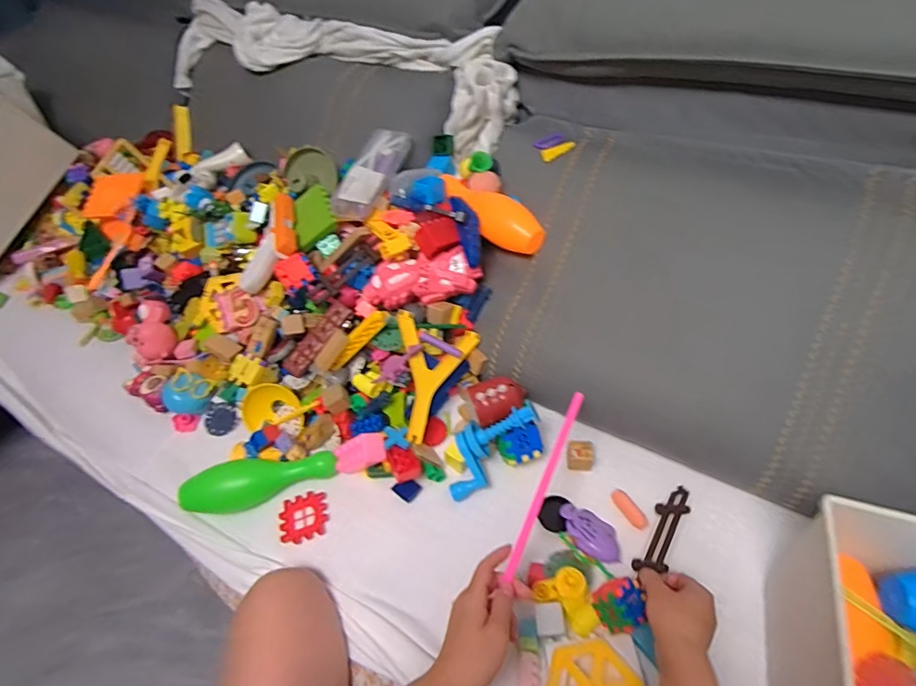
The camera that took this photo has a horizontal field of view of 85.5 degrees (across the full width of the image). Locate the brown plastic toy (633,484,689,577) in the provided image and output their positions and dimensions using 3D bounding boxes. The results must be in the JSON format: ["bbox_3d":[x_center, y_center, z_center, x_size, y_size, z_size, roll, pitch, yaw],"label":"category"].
[{"bbox_3d":[0.244,0.218,0.584,0.009,0.043,0.115,47,57,-7],"label":"brown plastic toy"}]

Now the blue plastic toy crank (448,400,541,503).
[{"bbox_3d":[0.037,0.132,0.651,0.062,0.047,0.157,38,90,30],"label":"blue plastic toy crank"}]

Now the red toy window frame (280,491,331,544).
[{"bbox_3d":[-0.202,0.230,0.653,0.062,0.005,0.060,-17,51,-8],"label":"red toy window frame"}]

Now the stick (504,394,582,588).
[{"bbox_3d":[0.098,0.152,0.552,0.012,0.012,0.228,18,57,19],"label":"stick"}]

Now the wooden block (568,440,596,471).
[{"bbox_3d":[0.168,0.152,0.669,0.037,0.027,0.033,6,52,10],"label":"wooden block"}]

